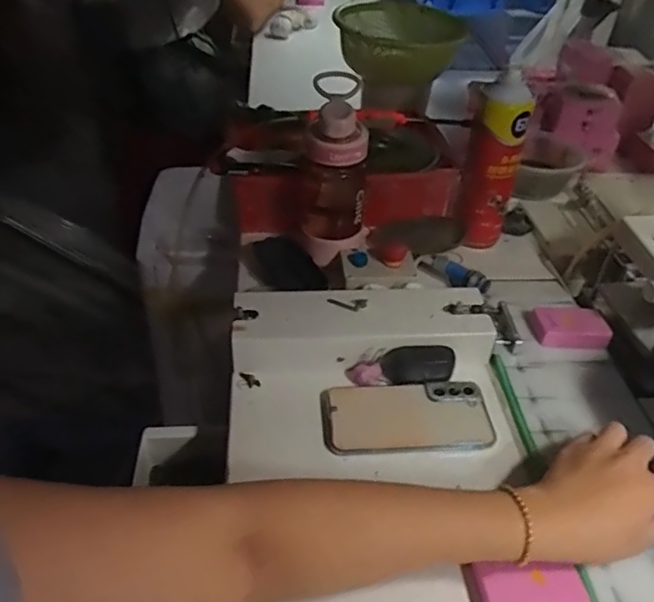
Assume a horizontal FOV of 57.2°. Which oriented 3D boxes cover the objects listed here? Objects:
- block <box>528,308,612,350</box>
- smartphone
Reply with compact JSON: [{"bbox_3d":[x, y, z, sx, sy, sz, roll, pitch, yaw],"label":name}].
[{"bbox_3d":[0.256,0.027,0.626,0.075,0.022,0.040,3,40,0],"label":"block"},{"bbox_3d":[0.072,0.105,0.544,0.151,0.012,0.077,-2,41,-6],"label":"smartphone"}]

